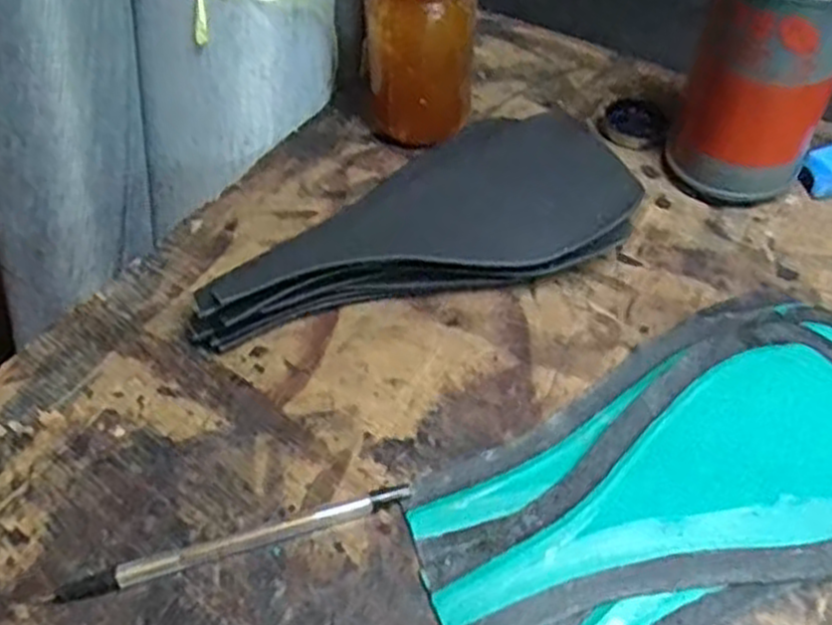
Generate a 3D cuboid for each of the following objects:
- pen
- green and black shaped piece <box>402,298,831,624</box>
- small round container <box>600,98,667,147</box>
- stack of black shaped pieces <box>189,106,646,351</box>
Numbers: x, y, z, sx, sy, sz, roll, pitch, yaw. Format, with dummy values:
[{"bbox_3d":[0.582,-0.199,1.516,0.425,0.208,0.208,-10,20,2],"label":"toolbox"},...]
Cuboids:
[{"bbox_3d":[-0.071,0.091,0.312,0.139,0.006,0.011,-15,51,-12],"label":"pen"},{"bbox_3d":[0.118,0.062,0.325,0.239,0.020,0.122,-20,52,-15],"label":"green and black shaped piece"},{"bbox_3d":[0.134,-0.117,0.486,0.035,0.006,0.044,31,57,24],"label":"small round container"},{"bbox_3d":[-0.004,-0.046,0.403,0.221,0.045,0.094,-11,50,-9],"label":"stack of black shaped pieces"}]

